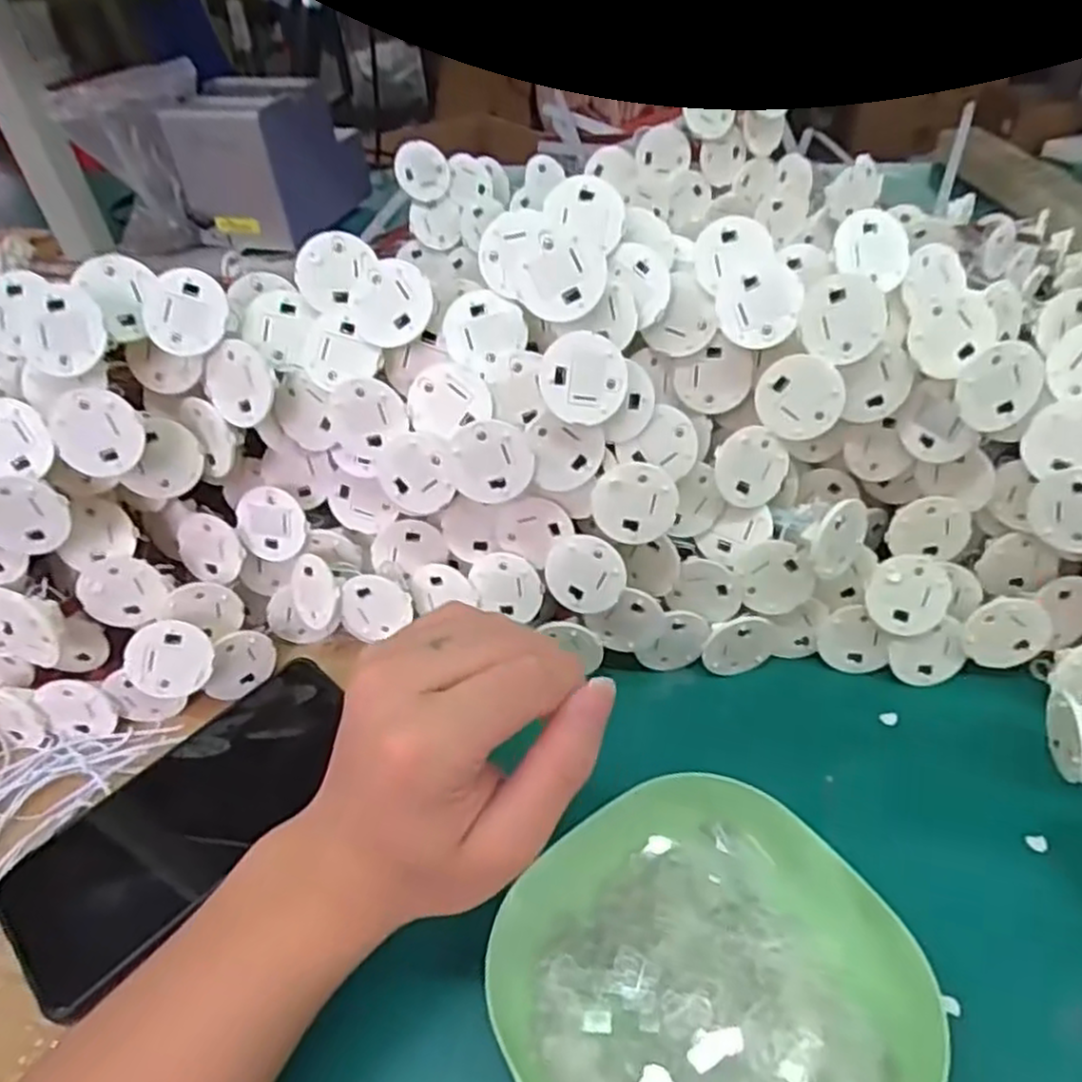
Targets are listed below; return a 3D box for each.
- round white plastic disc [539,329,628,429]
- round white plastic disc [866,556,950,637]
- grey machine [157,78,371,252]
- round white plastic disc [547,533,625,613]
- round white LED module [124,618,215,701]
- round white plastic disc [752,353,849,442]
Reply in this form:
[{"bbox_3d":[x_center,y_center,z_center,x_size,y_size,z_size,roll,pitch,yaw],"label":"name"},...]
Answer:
[{"bbox_3d":[0.019,-0.070,0.324,0.038,0.037,0.004,-56,16,-3],"label":"round white plastic disc"},{"bbox_3d":[0.178,0.027,0.363,0.038,0.039,0.004,-5,10,5],"label":"round white plastic disc"},{"bbox_3d":[-0.302,-0.438,0.854,0.132,0.132,0.185,14,46,18],"label":"grey machine"},{"bbox_3d":[0.021,0.016,0.361,0.037,0.037,0.004,8,17,16],"label":"round white plastic disc"},{"bbox_3d":[-0.180,0.058,0.365,0.036,0.038,0.009,-59,21,1],"label":"round white LED module"},{"bbox_3d":[0.120,-0.066,0.350,0.038,0.038,0.004,14,28,21],"label":"round white plastic disc"}]

